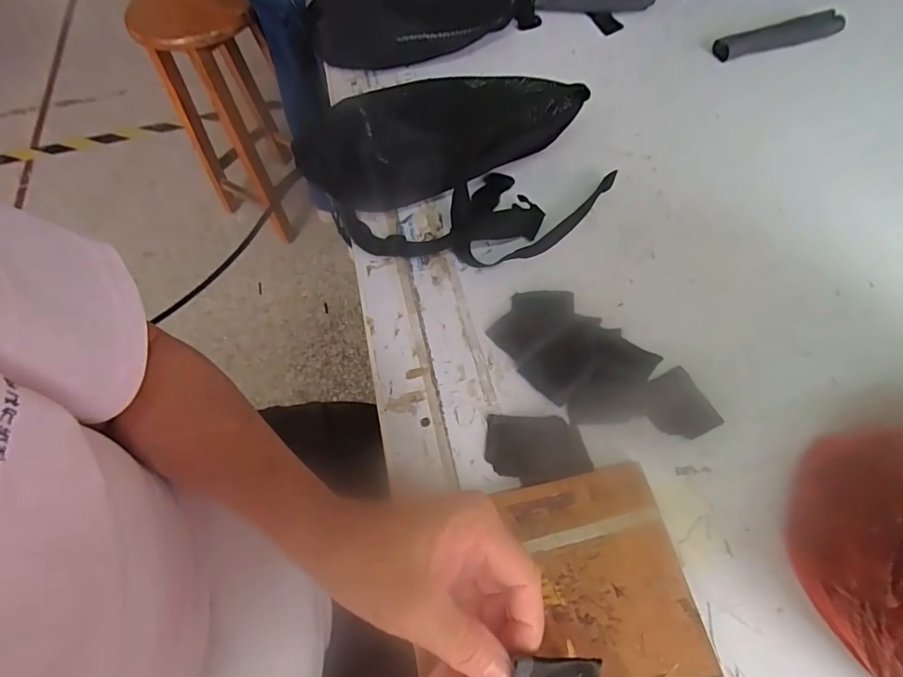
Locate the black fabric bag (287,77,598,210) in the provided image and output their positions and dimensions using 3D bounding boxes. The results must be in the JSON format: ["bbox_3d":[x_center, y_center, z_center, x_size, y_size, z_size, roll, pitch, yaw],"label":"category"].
[{"bbox_3d":[-0.013,-0.210,0.485,0.269,0.086,0.107,-11,62,-2],"label":"black fabric bag"}]

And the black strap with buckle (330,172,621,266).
[{"bbox_3d":[0.026,-0.120,0.468,0.273,0.026,0.108,-13,62,-3],"label":"black strap with buckle"}]

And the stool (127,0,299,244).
[{"bbox_3d":[-0.603,-0.595,1.307,0.282,0.607,0.364,-31,65,-12],"label":"stool"}]

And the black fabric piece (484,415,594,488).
[{"bbox_3d":[0.066,0.086,0.367,0.077,0.004,0.053,-1,58,11],"label":"black fabric piece"}]

